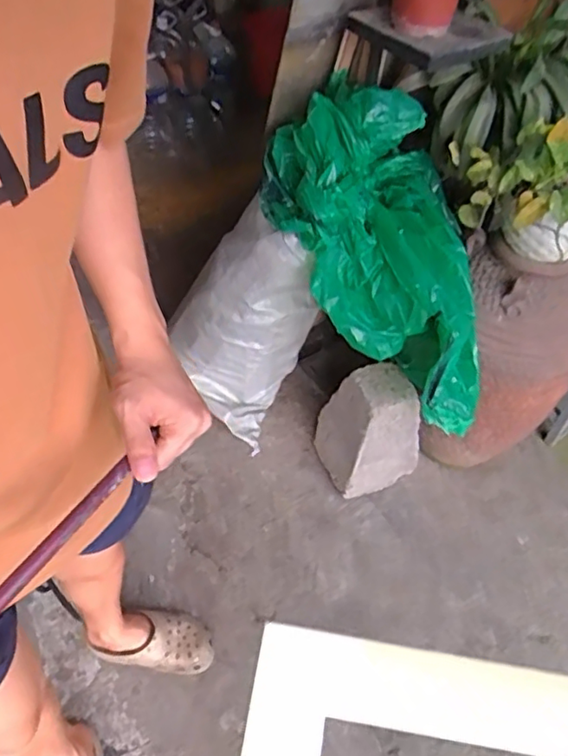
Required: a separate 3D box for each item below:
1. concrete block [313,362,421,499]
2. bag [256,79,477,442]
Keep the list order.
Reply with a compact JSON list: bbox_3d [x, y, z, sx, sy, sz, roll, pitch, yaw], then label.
[{"bbox_3d":[0.199,0.116,1.398,0.187,0.301,0.204,-19,53,-19],"label":"concrete block"},{"bbox_3d":[0.201,-0.232,1.166,0.324,0.225,0.718,-25,93,-24],"label":"bag"}]

